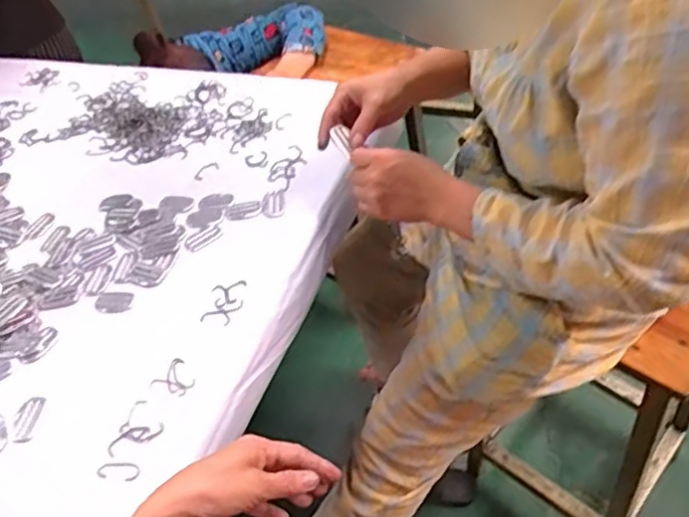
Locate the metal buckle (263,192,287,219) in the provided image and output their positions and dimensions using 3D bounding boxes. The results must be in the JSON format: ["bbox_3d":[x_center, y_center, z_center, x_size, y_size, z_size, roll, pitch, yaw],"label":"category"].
[{"bbox_3d":[-0.089,-0.068,0.770,0.030,0.005,0.041,-6,48,6],"label":"metal buckle"}]

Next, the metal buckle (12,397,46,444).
[{"bbox_3d":[-0.309,0.157,0.594,0.022,0.005,0.045,-4,48,7],"label":"metal buckle"}]

